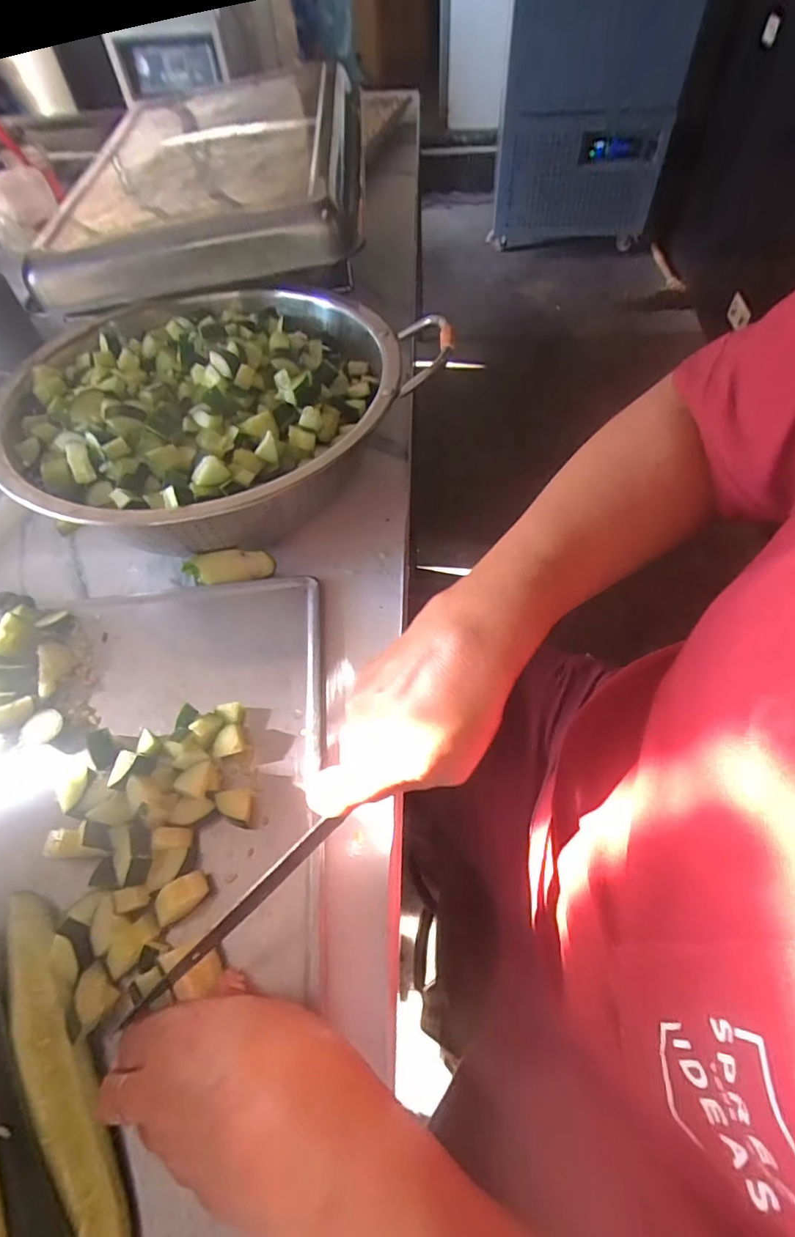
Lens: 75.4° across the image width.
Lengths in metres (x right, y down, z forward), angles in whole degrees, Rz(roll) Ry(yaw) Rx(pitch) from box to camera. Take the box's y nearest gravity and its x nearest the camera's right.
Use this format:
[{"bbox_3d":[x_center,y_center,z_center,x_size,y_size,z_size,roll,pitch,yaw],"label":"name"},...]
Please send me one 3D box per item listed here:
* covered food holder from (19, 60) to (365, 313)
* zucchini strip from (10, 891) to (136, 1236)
[{"bbox_3d":[-0.226,-0.577,0.657,0.352,0.094,0.531,-3,55,1],"label":"covered food holder"},{"bbox_3d":[-0.176,0.226,0.265,0.023,0.019,0.177,-31,59,-18],"label":"zucchini strip"}]

